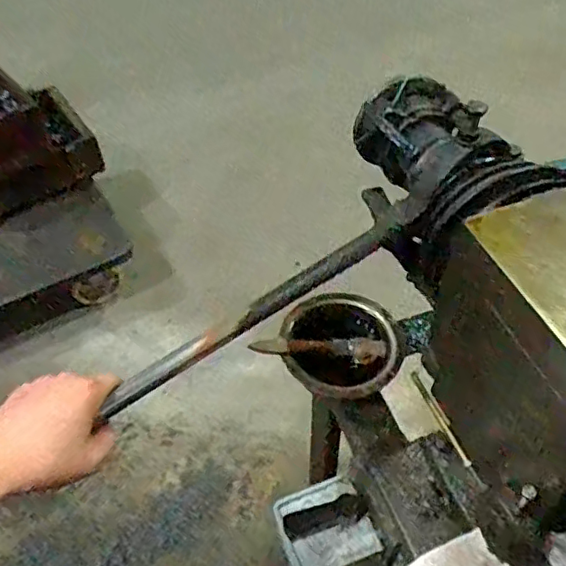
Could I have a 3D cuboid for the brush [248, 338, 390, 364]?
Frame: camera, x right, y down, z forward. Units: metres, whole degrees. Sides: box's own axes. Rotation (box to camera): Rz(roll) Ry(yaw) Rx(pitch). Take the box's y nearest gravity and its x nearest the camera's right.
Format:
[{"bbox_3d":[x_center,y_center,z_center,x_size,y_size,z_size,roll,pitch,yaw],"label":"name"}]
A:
[{"bbox_3d":[0.039,0.070,0.651,0.143,0.017,0.021,2,49,3],"label":"brush"}]

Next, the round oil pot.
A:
[{"bbox_3d":[0.066,0.071,0.691,0.122,0.071,0.121,-35,80,-1],"label":"round oil pot"}]

